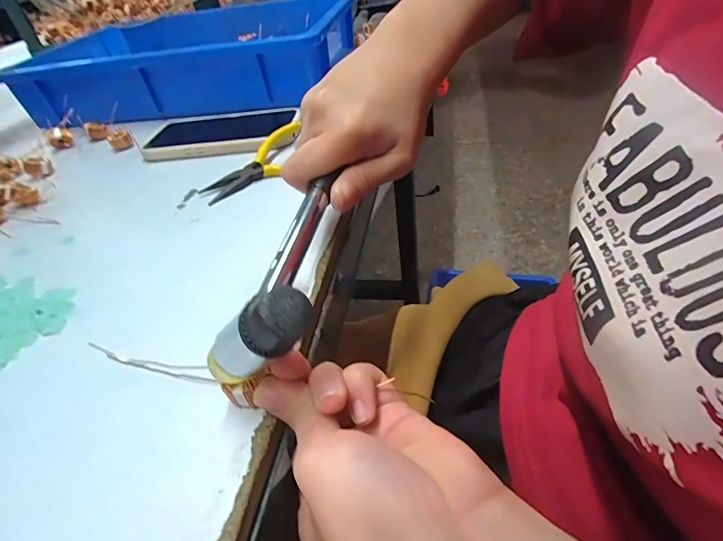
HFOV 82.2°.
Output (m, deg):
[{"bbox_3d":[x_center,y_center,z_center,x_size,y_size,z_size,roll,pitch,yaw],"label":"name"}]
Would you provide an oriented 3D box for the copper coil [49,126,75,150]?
[{"bbox_3d":[-0.350,-0.154,0.485,0.023,0.026,0.018,-29,44,-22],"label":"copper coil"}]

